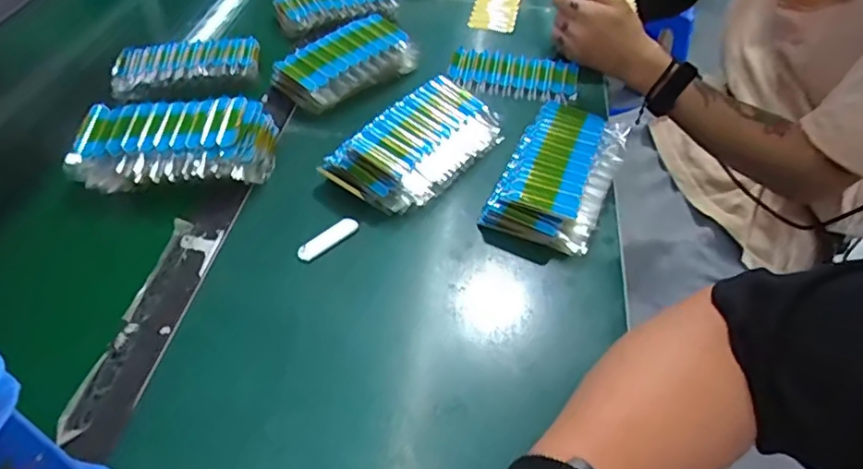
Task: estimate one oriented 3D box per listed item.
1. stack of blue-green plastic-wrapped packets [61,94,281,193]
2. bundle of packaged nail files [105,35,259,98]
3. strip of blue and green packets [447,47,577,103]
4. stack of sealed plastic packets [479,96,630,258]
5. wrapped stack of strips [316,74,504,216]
[{"bbox_3d":[-0.245,-0.083,0.545,0.181,0.055,0.095,-2,48,-4],"label":"stack of blue-green plastic-wrapped packets"},{"bbox_3d":[-0.288,-0.201,0.671,0.163,0.028,0.077,-5,48,-6],"label":"bundle of packaged nail files"},{"bbox_3d":[0.098,-0.194,0.691,0.151,0.017,0.081,7,48,4],"label":"strip of blue and green packets"},{"bbox_3d":[0.122,-0.060,0.549,0.097,0.033,0.177,19,50,15],"label":"stack of sealed plastic packets"},{"bbox_3d":[-0.010,-0.088,0.564,0.095,0.045,0.178,34,55,25],"label":"wrapped stack of strips"}]

